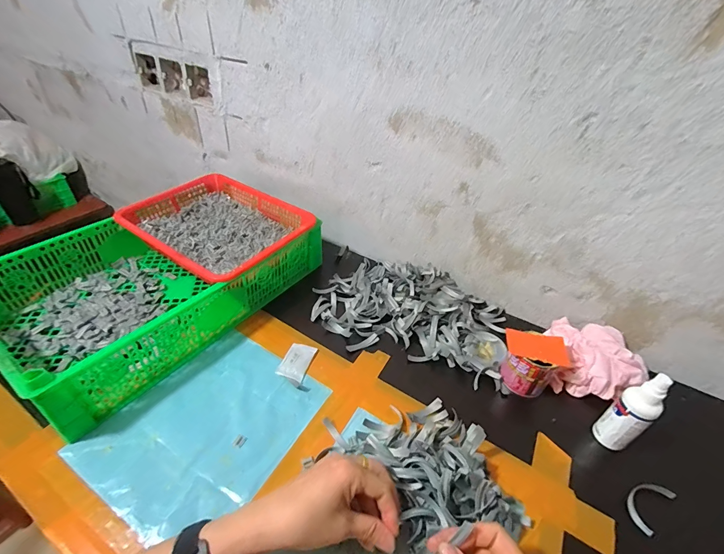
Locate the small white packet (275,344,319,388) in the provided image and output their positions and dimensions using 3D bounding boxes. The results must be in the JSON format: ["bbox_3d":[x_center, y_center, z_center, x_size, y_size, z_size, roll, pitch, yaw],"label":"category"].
[{"bbox_3d":[-0.096,0.127,0.529,0.039,0.010,0.069,16,40,13],"label":"small white packet"}]

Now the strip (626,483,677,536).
[{"bbox_3d":[0.334,0.265,0.415,0.073,0.014,0.032,-21,45,-29],"label":"strip"}]

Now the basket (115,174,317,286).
[{"bbox_3d":[-0.260,-0.088,0.655,0.300,0.066,0.238,26,43,24],"label":"basket"}]

